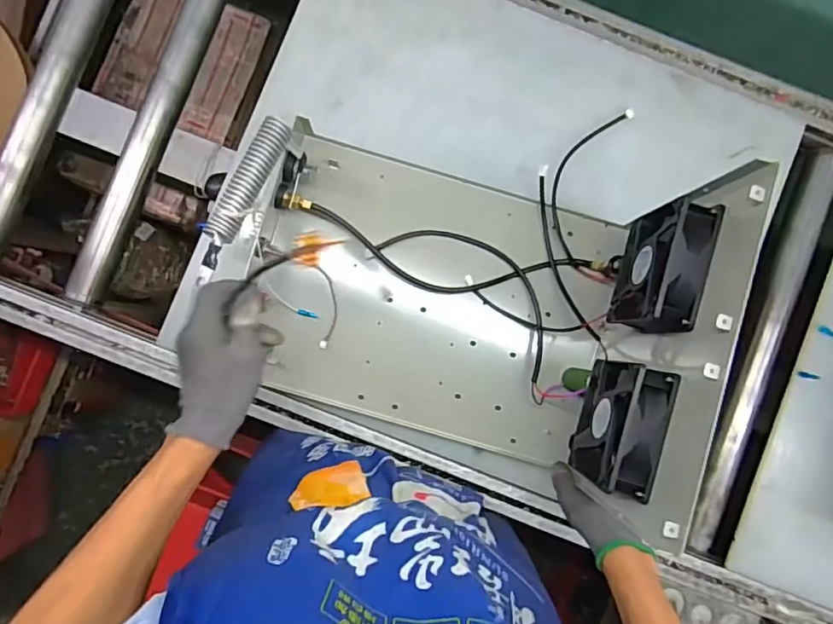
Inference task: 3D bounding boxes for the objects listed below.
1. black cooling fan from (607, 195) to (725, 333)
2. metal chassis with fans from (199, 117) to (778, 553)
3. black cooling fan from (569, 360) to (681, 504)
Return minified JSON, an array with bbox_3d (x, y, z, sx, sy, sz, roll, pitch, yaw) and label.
[{"bbox_3d":[0.244,-0.041,0.567,0.039,0.120,0.122,16,87,-2],"label":"black cooling fan"},{"bbox_3d":[0.021,-0.020,0.593,0.454,0.304,0.315,16,87,-2],"label":"metal chassis with fans"},{"bbox_3d":[0.200,0.111,0.559,0.040,0.117,0.118,17,87,-2],"label":"black cooling fan"}]

